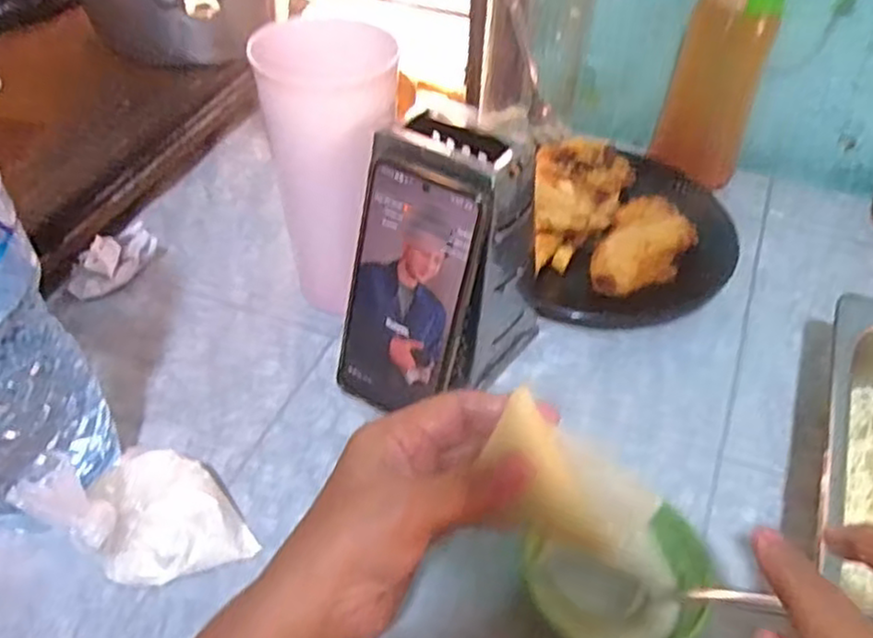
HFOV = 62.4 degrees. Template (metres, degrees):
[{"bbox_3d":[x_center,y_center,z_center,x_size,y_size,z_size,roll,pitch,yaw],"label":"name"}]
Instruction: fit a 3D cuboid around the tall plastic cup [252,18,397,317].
[{"bbox_3d":[-0.066,-0.092,0.490,0.081,0.194,0.077,-6,47,-6],"label":"tall plastic cup"}]

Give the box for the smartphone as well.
[{"bbox_3d":[-0.020,-0.011,0.438,0.077,0.159,0.005,23,30,24],"label":"smartphone"}]

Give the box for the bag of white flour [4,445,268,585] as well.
[{"bbox_3d":[-0.151,0.101,0.387,0.086,0.079,0.079,20,50,18],"label":"bag of white flour"}]

